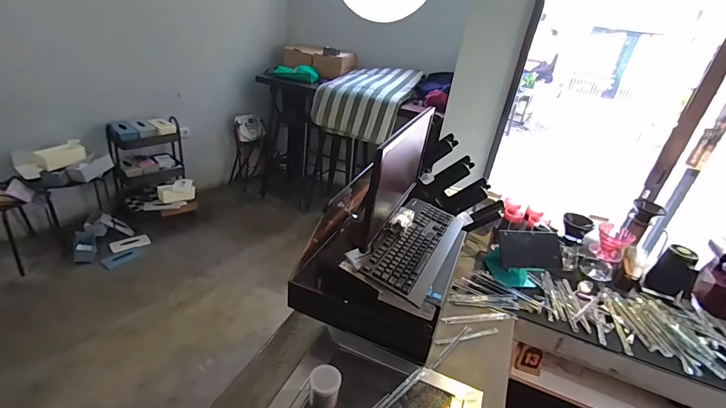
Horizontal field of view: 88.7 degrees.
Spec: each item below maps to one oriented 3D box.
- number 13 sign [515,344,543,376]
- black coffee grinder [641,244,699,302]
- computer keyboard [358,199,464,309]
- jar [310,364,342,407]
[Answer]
[{"bbox_3d":[0.590,0.548,1.315,0.081,0.099,0.043,16,30,15],"label":"number 13 sign"},{"bbox_3d":[1.108,0.255,1.323,0.117,0.181,0.127,-17,37,-37],"label":"black coffee grinder"},{"bbox_3d":[0.153,0.108,1.060,0.181,0.036,0.456,19,31,20],"label":"computer keyboard"},{"bbox_3d":[-0.084,0.409,0.823,0.064,0.085,0.061,6,29,-3],"label":"jar"}]

